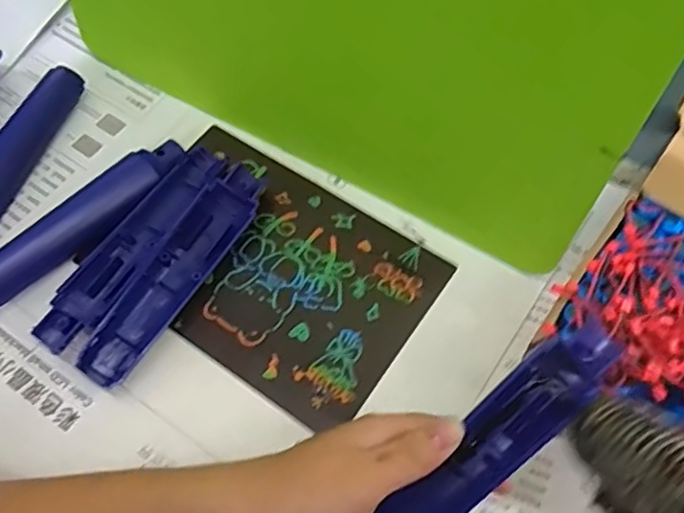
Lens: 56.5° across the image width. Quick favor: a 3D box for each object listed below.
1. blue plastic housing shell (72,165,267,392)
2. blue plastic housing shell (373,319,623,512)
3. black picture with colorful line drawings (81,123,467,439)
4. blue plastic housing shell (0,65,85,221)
[{"bbox_3d":[-0.104,0.010,0.414,0.035,0.021,0.167,28,66,13],"label":"blue plastic housing shell"},{"bbox_3d":[0.071,0.098,0.317,0.166,0.017,0.034,-43,70,-3],"label":"blue plastic housing shell"},{"bbox_3d":[-0.048,0.006,0.429,0.206,0.011,0.142,33,67,16],"label":"black picture with colorful line drawings"},{"bbox_3d":[-0.232,-0.069,0.438,0.030,0.014,0.163,16,64,8],"label":"blue plastic housing shell"}]

